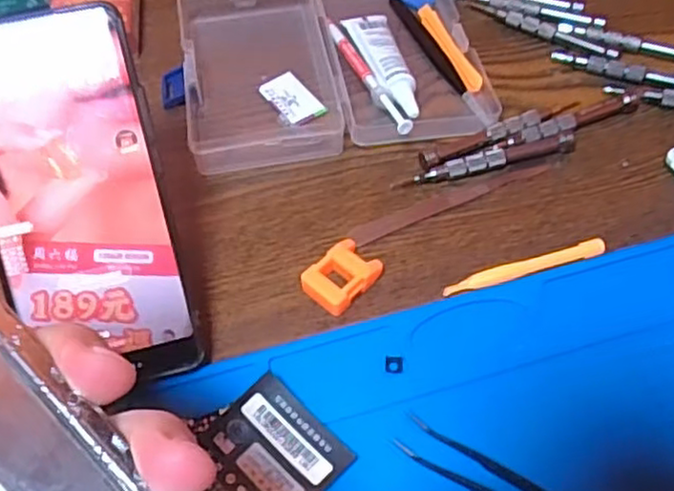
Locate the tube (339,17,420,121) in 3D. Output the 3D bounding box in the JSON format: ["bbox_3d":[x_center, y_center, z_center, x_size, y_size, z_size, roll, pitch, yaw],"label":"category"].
[{"bbox_3d":[0.028,-0.109,0.412,0.026,0.018,0.098,-12,55,-6],"label":"tube"}]

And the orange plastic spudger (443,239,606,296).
[{"bbox_3d":[0.092,0.011,0.336,0.082,0.005,0.010,-16,56,-9],"label":"orange plastic spudger"}]

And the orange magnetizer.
[{"bbox_3d":[0.002,0.016,0.334,0.026,0.013,0.036,35,63,24],"label":"orange magnetizer"}]

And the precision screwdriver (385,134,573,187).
[{"bbox_3d":[0.082,-0.045,0.375,0.101,0.009,0.009,-14,56,-7],"label":"precision screwdriver"}]

